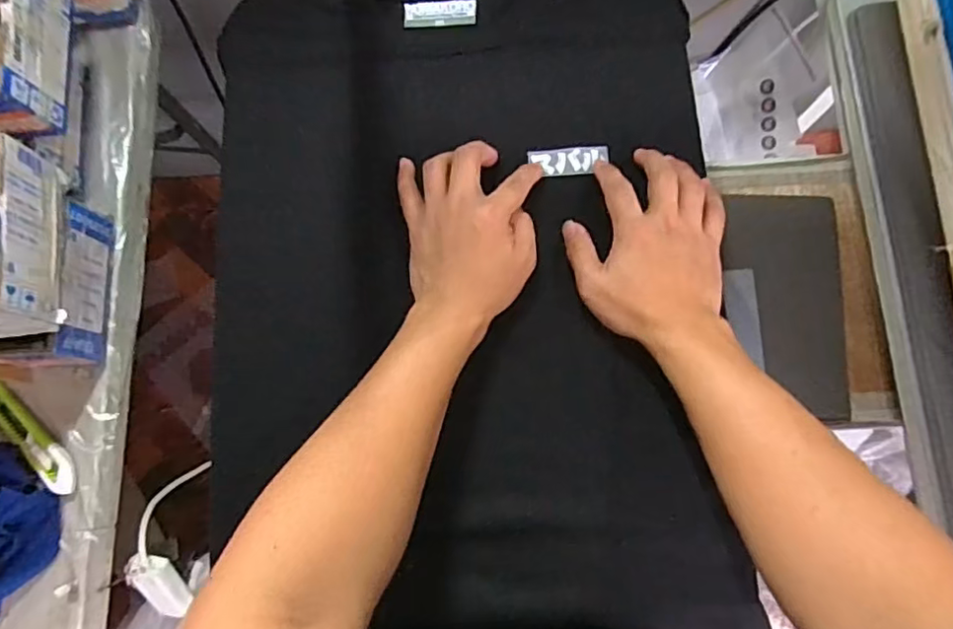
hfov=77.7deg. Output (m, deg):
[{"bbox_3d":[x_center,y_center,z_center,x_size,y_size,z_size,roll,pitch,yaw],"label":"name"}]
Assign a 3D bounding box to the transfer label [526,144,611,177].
[{"bbox_3d":[0.079,-0.131,0.506,0.068,0.004,0.027,-3,73,1],"label":"transfer label"}]

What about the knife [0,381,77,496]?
[{"bbox_3d":[-0.457,0.118,0.599,0.033,0.021,0.156,-43,80,-7],"label":"knife"}]

